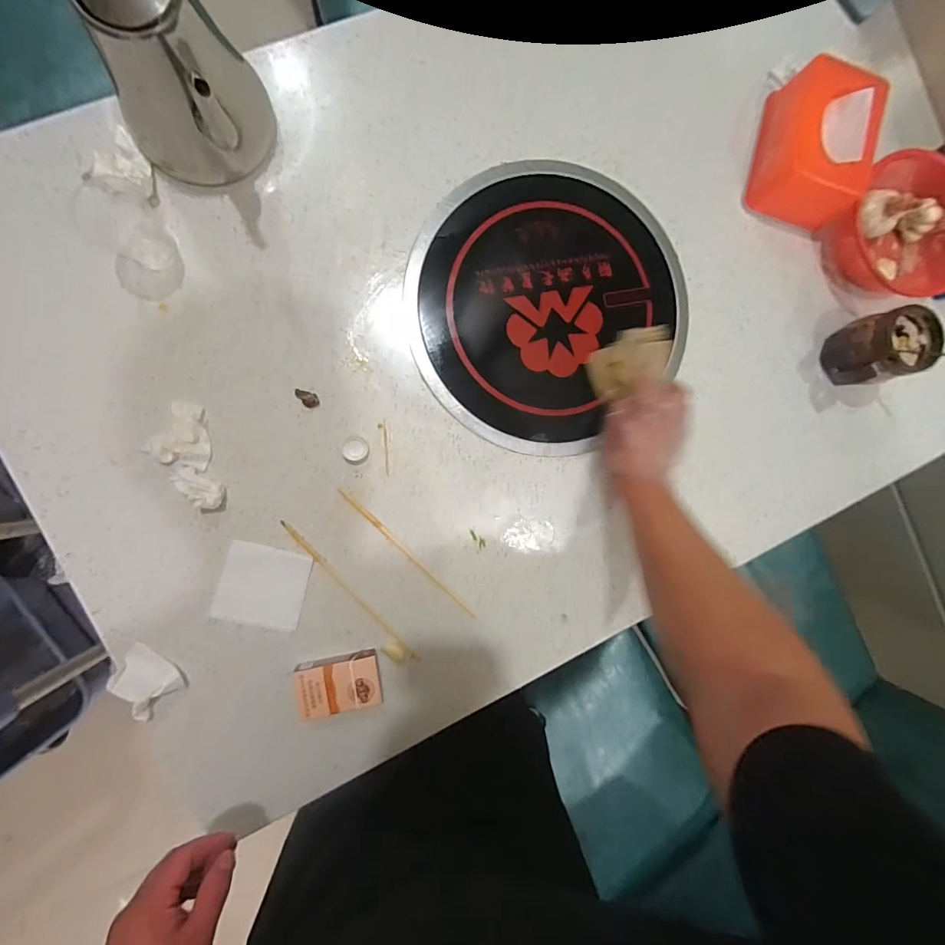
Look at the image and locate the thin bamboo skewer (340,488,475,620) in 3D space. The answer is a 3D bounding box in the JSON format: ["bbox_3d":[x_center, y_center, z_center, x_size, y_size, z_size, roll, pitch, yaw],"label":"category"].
[{"bbox_3d":[-0.078,0.099,0.537,0.007,0.006,0.220,-45,97,-4],"label":"thin bamboo skewer"}]

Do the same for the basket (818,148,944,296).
[{"bbox_3d":[0.564,-0.314,0.580,0.184,0.064,0.148,37,87,-7],"label":"basket"}]

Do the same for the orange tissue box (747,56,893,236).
[{"bbox_3d":[0.423,-0.405,0.551,0.120,0.078,0.151,16,90,-8],"label":"orange tissue box"}]

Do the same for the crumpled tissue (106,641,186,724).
[{"bbox_3d":[-0.364,0.233,0.488,0.067,0.028,0.060,36,87,-7],"label":"crumpled tissue"}]

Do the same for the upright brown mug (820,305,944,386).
[{"bbox_3d":[0.506,-0.156,0.561,0.094,0.093,0.085,-6,93,-7],"label":"upright brown mug"}]

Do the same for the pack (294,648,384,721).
[{"bbox_3d":[-0.153,0.243,0.510,0.090,0.027,0.058,-8,93,-7],"label":"pack"}]

